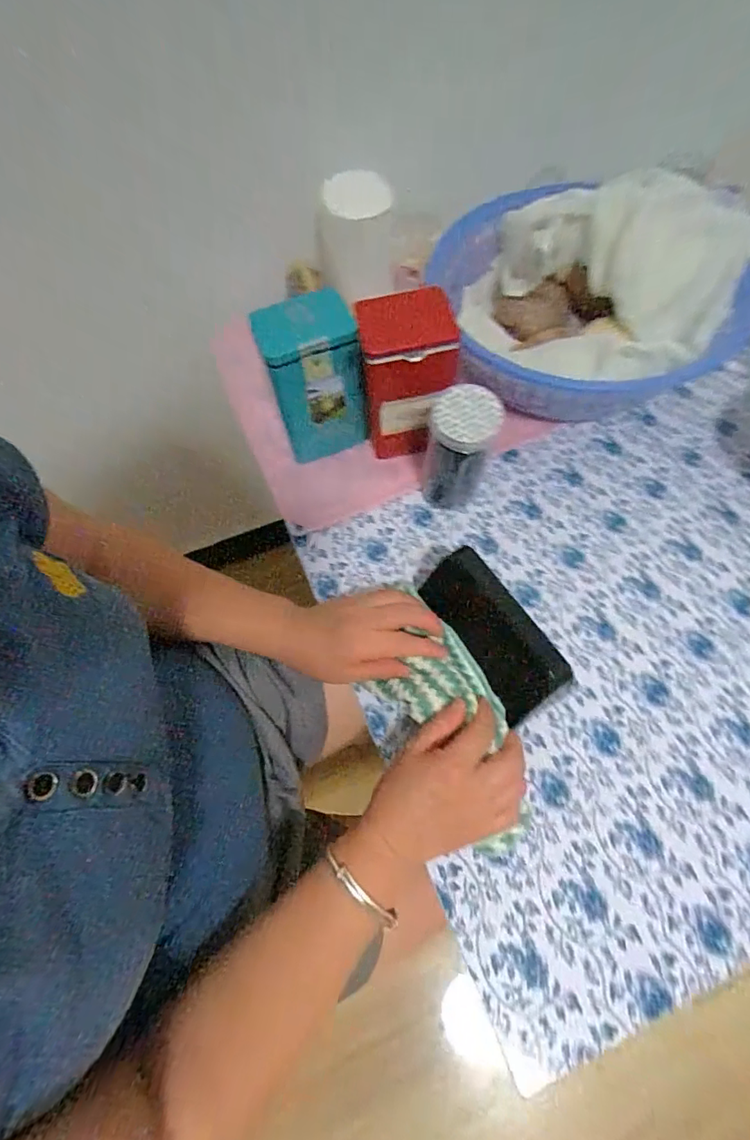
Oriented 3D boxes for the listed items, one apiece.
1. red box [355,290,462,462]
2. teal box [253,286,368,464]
[{"bbox_3d":[0.030,-0.181,0.465,0.082,0.136,0.075,-7,64,0],"label":"red box"},{"bbox_3d":[-0.058,-0.180,0.468,0.083,0.142,0.063,-20,65,-6],"label":"teal box"}]

